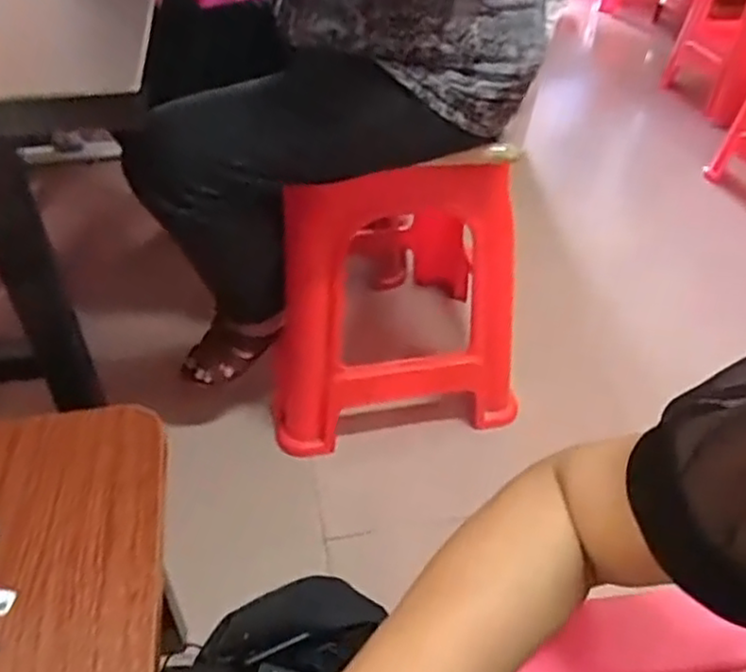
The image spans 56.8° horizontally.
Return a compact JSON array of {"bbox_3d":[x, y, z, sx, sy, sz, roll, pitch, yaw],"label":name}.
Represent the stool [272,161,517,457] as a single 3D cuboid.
[{"bbox_3d":[0.018,-0.137,1.094,0.364,0.438,0.401,-5,41,-7],"label":"stool"}]

